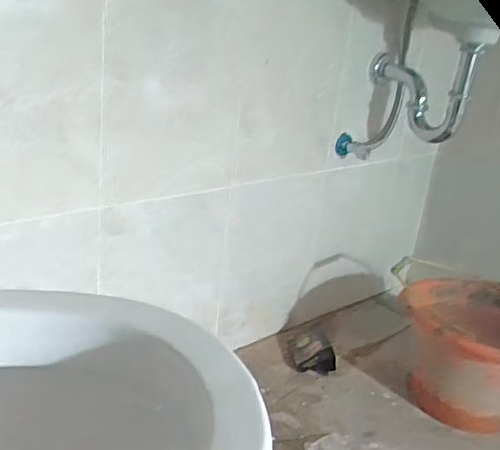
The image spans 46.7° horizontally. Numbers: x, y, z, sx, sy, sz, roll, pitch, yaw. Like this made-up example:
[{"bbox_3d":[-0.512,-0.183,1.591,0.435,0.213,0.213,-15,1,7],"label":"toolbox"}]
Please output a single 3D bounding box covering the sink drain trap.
[{"bbox_3d":[0.327,-0.267,1.121,0.078,0.178,0.204,-7,26,-31],"label":"sink drain trap"}]

